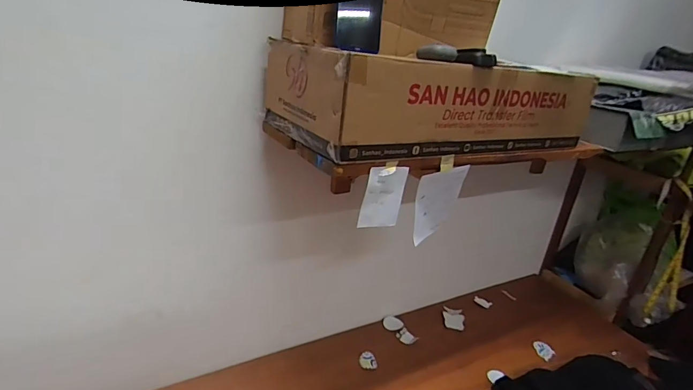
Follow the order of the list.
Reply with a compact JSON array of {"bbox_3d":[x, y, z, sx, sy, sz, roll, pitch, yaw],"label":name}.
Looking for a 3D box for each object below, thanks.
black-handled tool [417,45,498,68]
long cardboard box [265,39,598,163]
[{"bbox_3d":[0.181,-0.222,0.655,0.128,0.025,0.044,4,25,-13],"label":"black-handled tool"},{"bbox_3d":[0.179,-0.199,0.819,0.603,0.150,0.283,-6,28,-31],"label":"long cardboard box"}]

